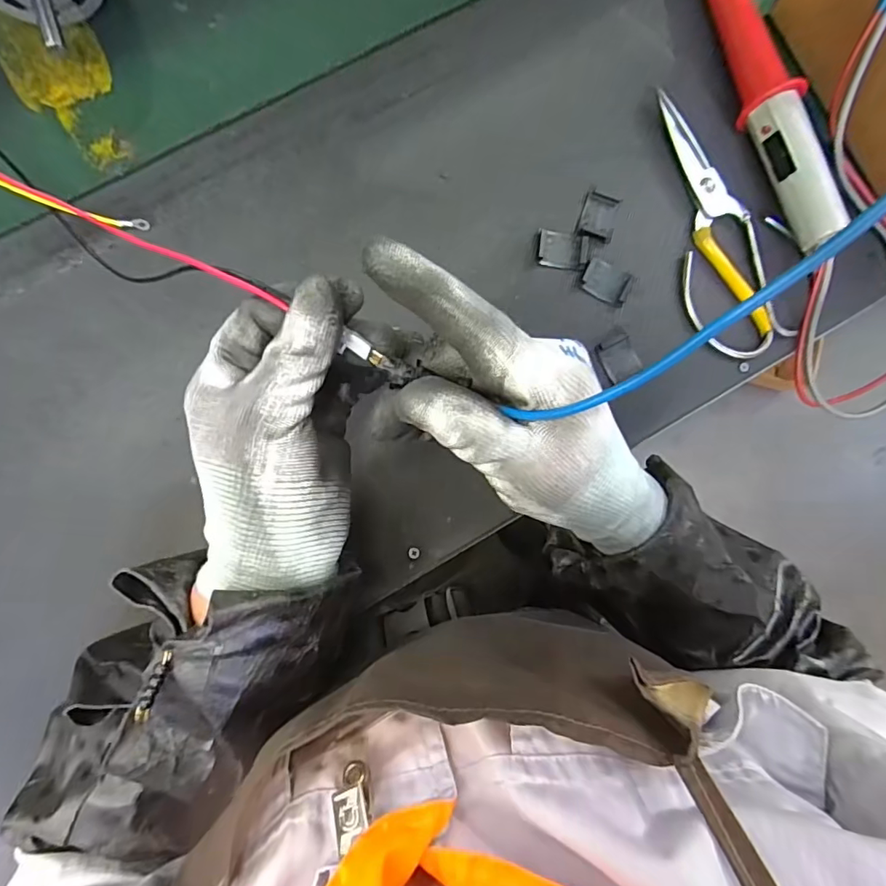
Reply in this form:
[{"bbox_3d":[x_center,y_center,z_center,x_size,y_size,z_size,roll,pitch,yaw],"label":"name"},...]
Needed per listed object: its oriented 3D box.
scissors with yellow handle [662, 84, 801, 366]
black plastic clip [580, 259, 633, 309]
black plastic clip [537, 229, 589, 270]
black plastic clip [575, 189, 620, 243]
[{"bbox_3d":[0.191,-0.156,0.371,0.066,0.006,0.195,-22,87,-4],"label":"scissors with yellow handle"},{"bbox_3d":[0.117,-0.115,0.366,0.033,0.007,0.024,24,85,-1],"label":"black plastic clip"},{"bbox_3d":[0.086,-0.138,0.368,0.035,0.006,0.024,9,85,-2],"label":"black plastic clip"},{"bbox_3d":[0.113,-0.165,0.373,0.025,0.005,0.035,15,85,-2],"label":"black plastic clip"}]

